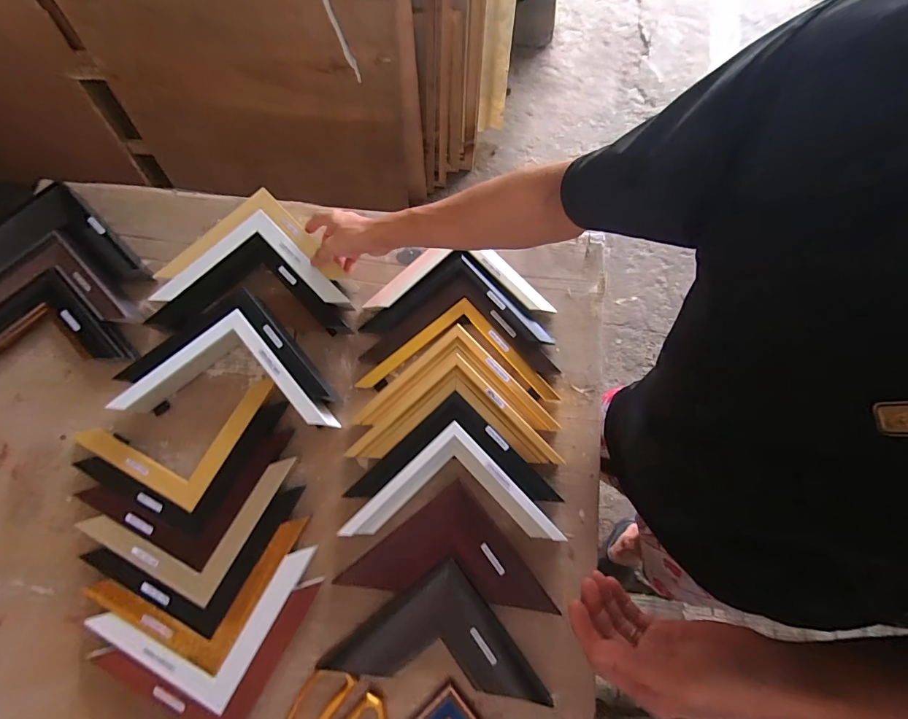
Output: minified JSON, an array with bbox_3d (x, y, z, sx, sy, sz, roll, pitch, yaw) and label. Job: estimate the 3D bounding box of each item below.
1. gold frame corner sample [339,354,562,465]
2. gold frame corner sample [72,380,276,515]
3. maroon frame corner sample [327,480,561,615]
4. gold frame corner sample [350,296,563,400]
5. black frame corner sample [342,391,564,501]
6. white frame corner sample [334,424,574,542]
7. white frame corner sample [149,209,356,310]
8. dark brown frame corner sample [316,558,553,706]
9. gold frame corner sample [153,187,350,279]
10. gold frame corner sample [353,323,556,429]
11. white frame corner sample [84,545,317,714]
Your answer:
[{"bbox_3d":[0.000,0.121,0.552,0.193,0.030,0.191,-41,79,-9],"label":"gold frame corner sample"},{"bbox_3d":[-0.377,0.077,0.573,0.193,0.019,0.187,27,77,7],"label":"gold frame corner sample"},{"bbox_3d":[-0.007,0.284,0.525,0.184,0.028,0.184,-38,78,-8],"label":"maroon frame corner sample"},{"bbox_3d":[0.009,-0.018,0.595,0.269,0.016,0.130,4,76,2],"label":"gold frame corner sample"},{"bbox_3d":[0.000,0.115,0.553,0.258,0.024,0.130,1,76,1],"label":"black frame corner sample"},{"bbox_3d":[-0.003,0.214,0.528,0.194,0.025,0.190,-43,79,-9],"label":"white frame corner sample"},{"bbox_3d":[-0.282,-0.146,0.598,0.271,0.022,0.135,3,76,1],"label":"white frame corner sample"},{"bbox_3d":[-0.022,0.377,0.497,0.186,0.015,0.189,-37,78,-8],"label":"dark brown frame corner sample"},{"bbox_3d":[-0.291,-0.181,0.620,0.271,0.039,0.133,2,76,5],"label":"gold frame corner sample"},{"bbox_3d":[0.001,0.024,0.573,0.267,0.019,0.132,2,76,1],"label":"gold frame corner sample"},{"bbox_3d":[-0.310,0.286,0.515,0.195,0.016,0.193,26,77,7],"label":"white frame corner sample"}]

